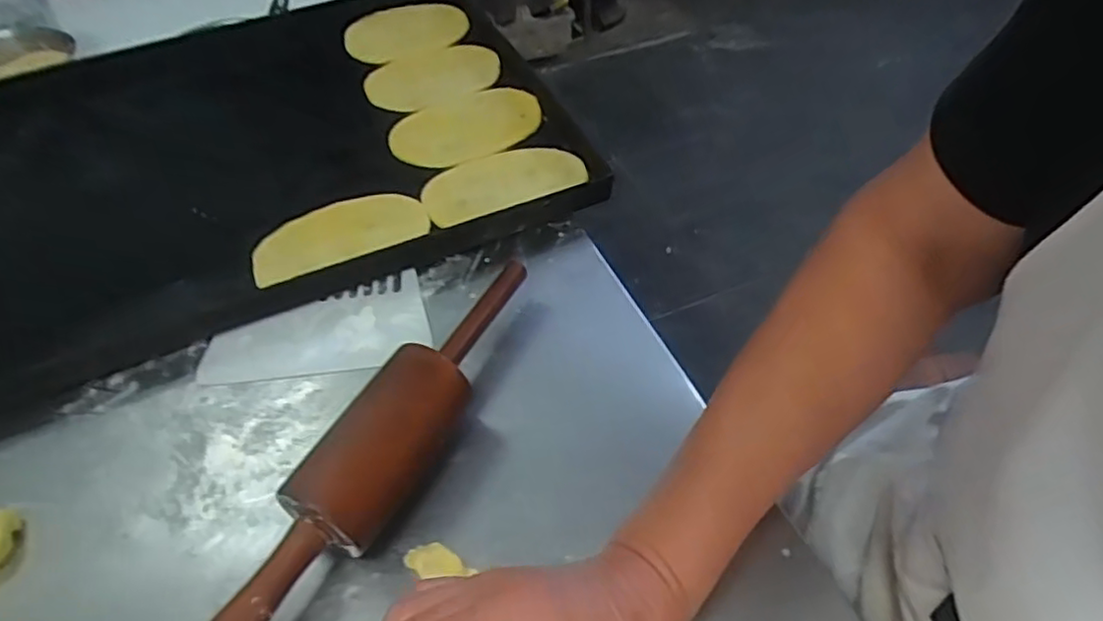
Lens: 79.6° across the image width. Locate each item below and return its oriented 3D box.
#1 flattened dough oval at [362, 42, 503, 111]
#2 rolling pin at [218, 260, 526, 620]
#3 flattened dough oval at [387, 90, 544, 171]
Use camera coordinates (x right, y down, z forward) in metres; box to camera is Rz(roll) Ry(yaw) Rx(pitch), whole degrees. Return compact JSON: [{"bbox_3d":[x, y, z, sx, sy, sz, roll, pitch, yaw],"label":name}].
[{"bbox_3d":[-0.119,-0.240,0.682,0.138,0.016,0.087,-25,53,-16],"label":"flattened dough oval"},{"bbox_3d":[-0.099,0.077,0.399,0.065,0.054,0.311,17,54,17],"label":"rolling pin"},{"bbox_3d":[-0.080,-0.176,0.628,0.145,0.011,0.080,-25,53,-16],"label":"flattened dough oval"}]

